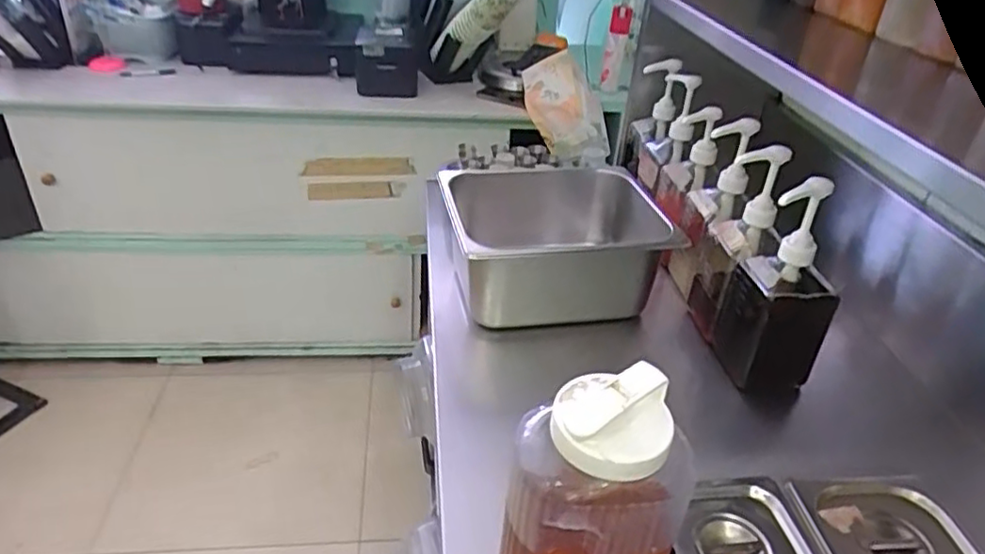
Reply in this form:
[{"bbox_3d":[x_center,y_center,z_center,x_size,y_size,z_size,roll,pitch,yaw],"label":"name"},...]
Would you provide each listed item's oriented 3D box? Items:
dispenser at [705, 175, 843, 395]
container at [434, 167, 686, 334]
[{"bbox_3d":[0.367,0.007,0.844,0.088,0.264,0.137,-3,34,-11],"label":"dispenser"},{"bbox_3d":[0.094,-0.052,1.020,0.322,0.134,0.263,-4,35,-12],"label":"container"}]

